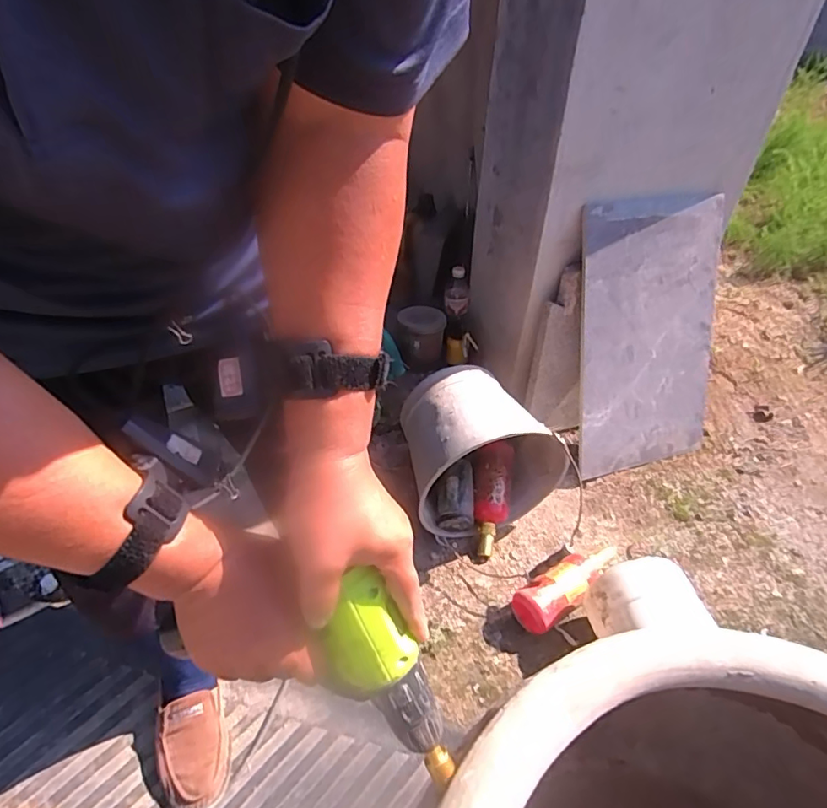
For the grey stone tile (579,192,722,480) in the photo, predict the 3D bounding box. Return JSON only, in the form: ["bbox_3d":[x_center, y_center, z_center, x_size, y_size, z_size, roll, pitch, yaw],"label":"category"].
[{"bbox_3d":[0.534,-0.145,1.169,0.361,0.591,0.020,-11,17,-17],"label":"grey stone tile"}]

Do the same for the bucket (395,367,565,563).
[{"bbox_3d":[0.134,0.102,1.082,0.249,0.264,0.281,-27,51,-29],"label":"bucket"}]

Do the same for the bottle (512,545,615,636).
[{"bbox_3d":[0.295,0.339,0.969,0.243,0.076,0.076,-22,49,-25],"label":"bottle"}]

